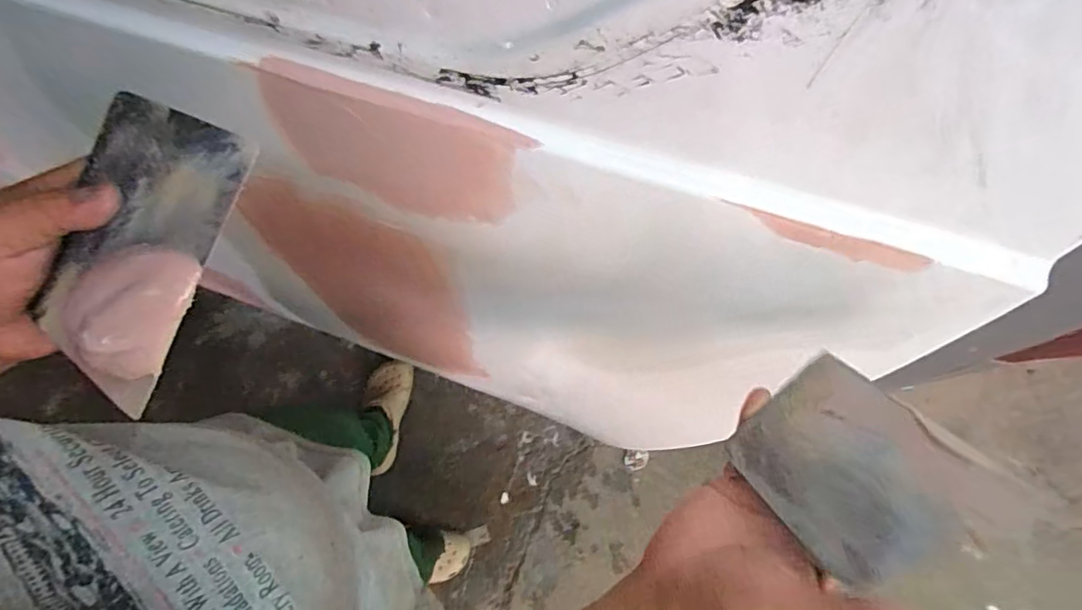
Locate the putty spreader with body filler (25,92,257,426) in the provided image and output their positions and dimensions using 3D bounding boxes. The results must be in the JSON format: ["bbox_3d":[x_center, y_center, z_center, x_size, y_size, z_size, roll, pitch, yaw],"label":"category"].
[{"bbox_3d":[-0.202,-0.031,0.273,0.093,0.018,0.135,25,90,19],"label":"putty spreader with body filler"}]

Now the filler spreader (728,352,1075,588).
[{"bbox_3d":[0.173,0.089,0.315,0.097,0.138,0.004,-36,118,0],"label":"filler spreader"}]

